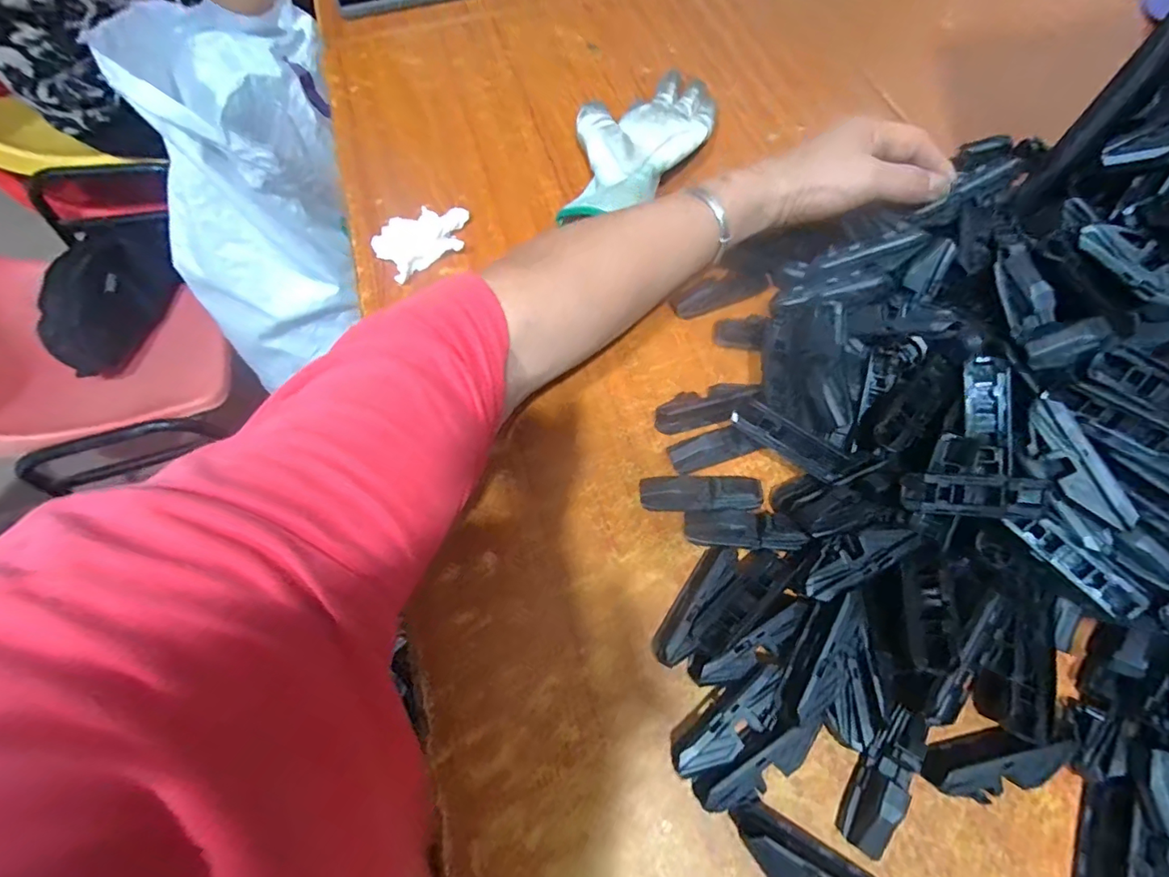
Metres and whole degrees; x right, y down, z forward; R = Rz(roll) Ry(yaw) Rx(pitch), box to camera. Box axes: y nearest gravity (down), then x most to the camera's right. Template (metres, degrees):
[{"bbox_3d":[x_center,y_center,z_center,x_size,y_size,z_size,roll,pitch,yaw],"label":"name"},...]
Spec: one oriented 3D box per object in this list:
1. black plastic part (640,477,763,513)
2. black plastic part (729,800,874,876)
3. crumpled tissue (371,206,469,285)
[{"bbox_3d":[0.071,0.035,0.313,0.072,0.015,0.020,3,65,2],"label":"black plastic part"},{"bbox_3d":[0.103,0.197,0.231,0.072,0.022,0.026,28,68,13],"label":"black plastic part"},{"bbox_3d":[-0.125,-0.159,0.401,0.076,0.018,0.048,-34,69,-14],"label":"crumpled tissue"}]

